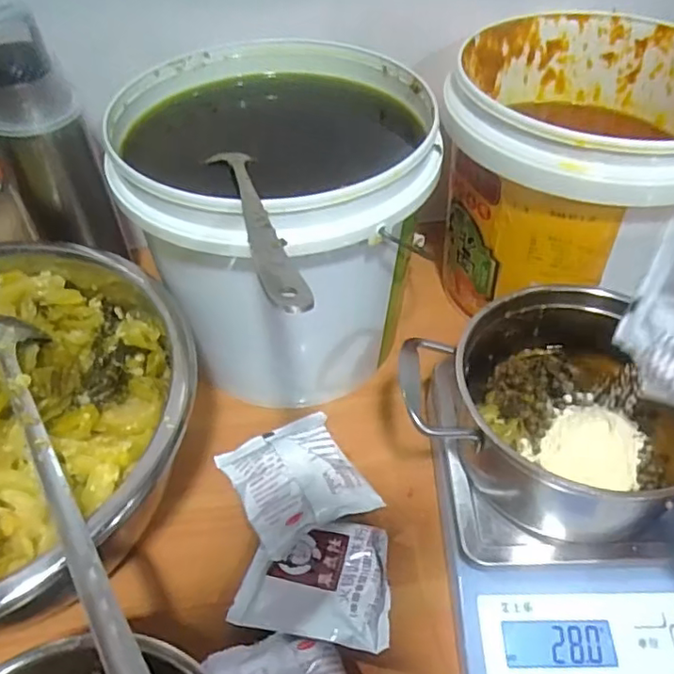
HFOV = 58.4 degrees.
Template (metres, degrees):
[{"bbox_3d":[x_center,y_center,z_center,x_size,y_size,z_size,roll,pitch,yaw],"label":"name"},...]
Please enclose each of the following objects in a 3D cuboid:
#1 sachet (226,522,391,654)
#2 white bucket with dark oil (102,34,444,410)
[{"bbox_3d":[-0.012,0.142,0.360,0.088,0.019,0.071,8,48,8],"label":"sachet"},{"bbox_3d":[-0.038,-0.074,0.451,0.202,0.193,0.209,0,47,0],"label":"white bucket with dark oil"}]

